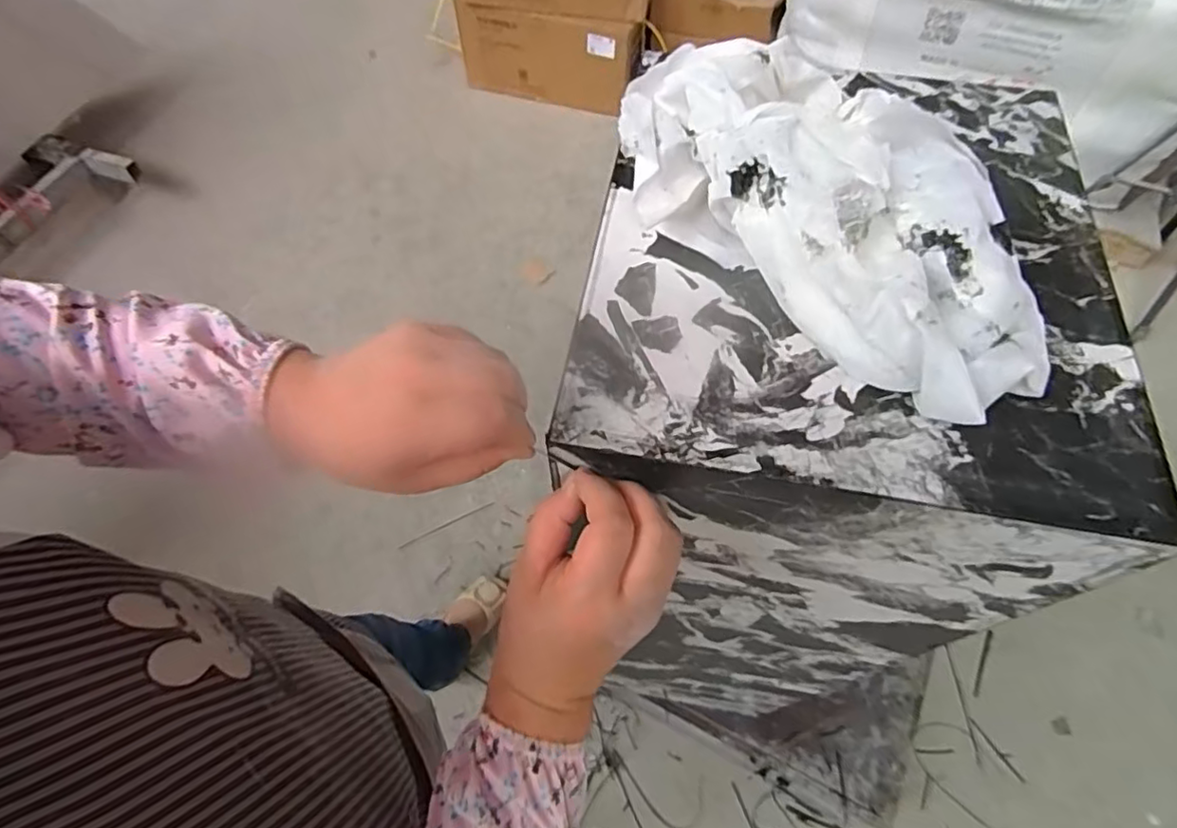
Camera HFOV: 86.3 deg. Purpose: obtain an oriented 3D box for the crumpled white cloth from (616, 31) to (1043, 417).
[{"bbox_3d":[0.139,-0.119,0.349,0.261,0.079,0.143,35,65,19],"label":"crumpled white cloth"}]

